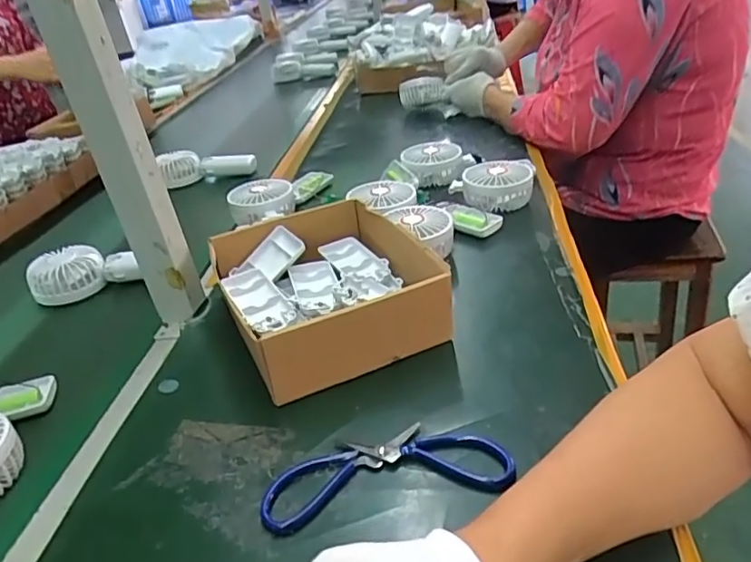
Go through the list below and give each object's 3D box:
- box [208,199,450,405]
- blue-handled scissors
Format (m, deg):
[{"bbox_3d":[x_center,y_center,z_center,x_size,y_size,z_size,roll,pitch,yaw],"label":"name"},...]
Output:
[{"bbox_3d":[-0.049,0.007,0.579,0.180,0.075,0.206,-19,33,-18],"label":"box"},{"bbox_3d":[0.007,0.129,0.414,0.171,0.017,0.065,-10,31,-4],"label":"blue-handled scissors"}]

